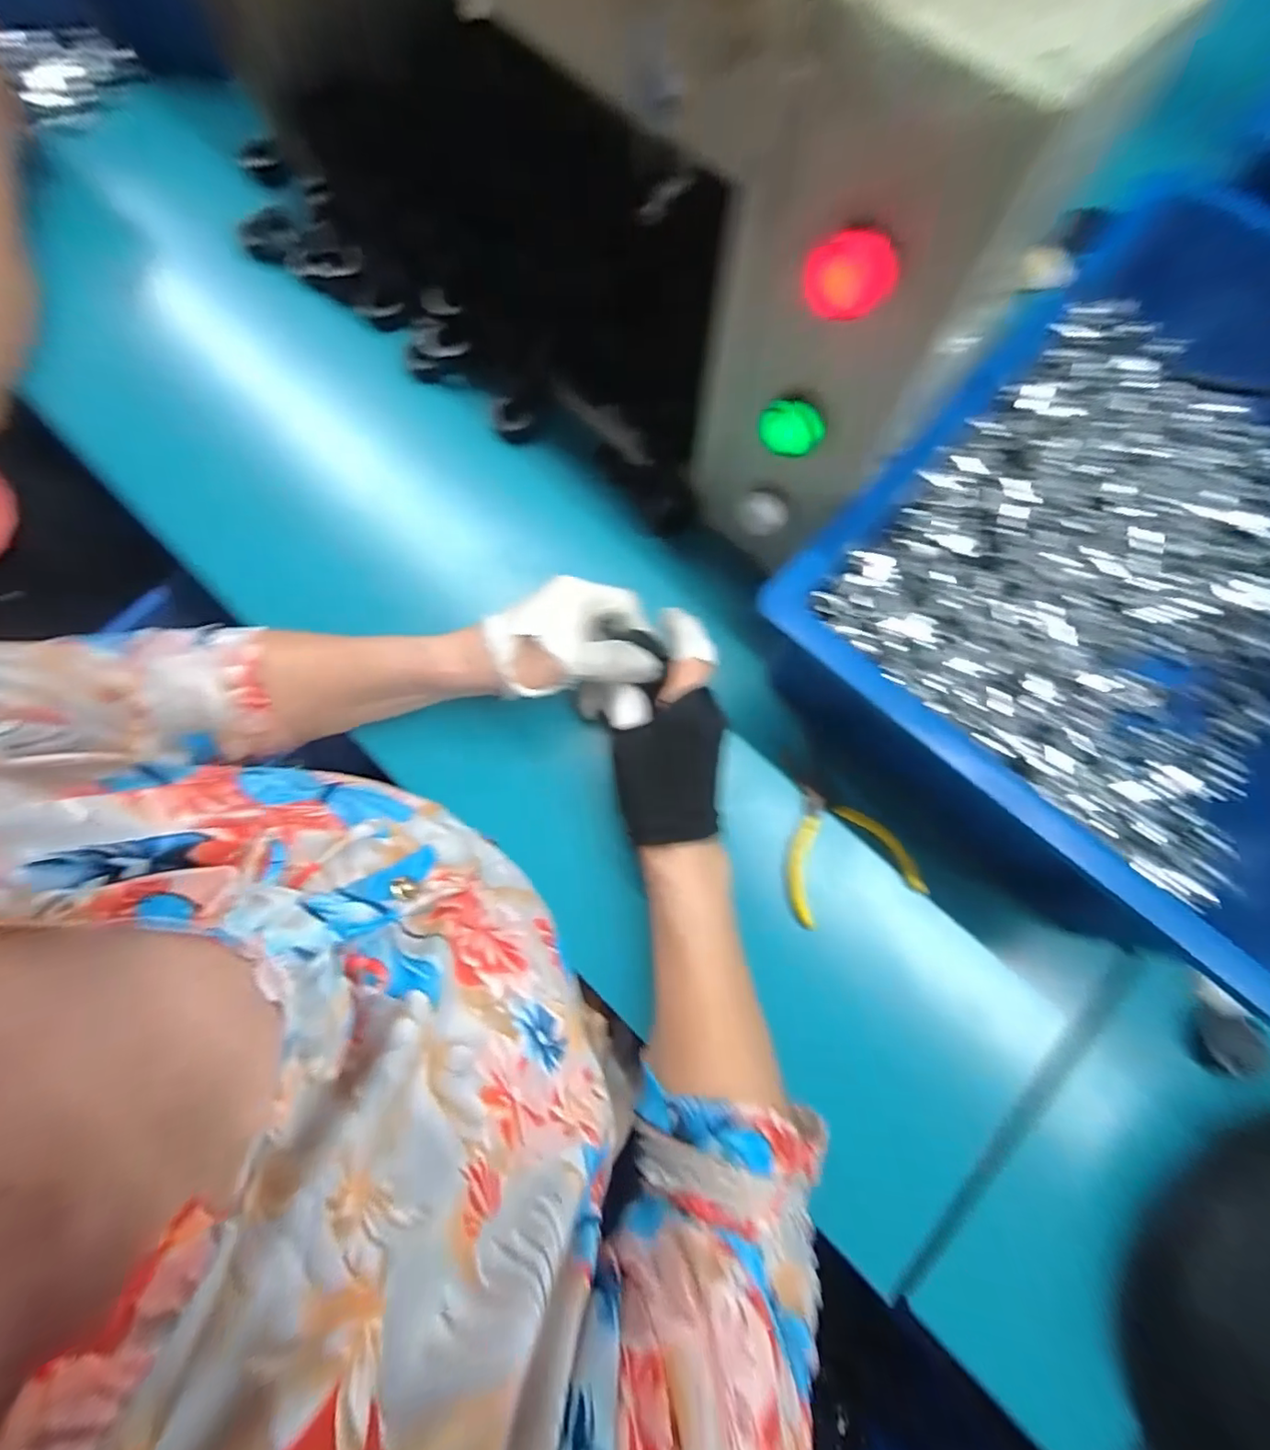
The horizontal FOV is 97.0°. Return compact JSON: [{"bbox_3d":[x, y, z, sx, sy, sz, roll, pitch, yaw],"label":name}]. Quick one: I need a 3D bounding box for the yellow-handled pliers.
[{"bbox_3d":[0.136,0.082,0.371,0.084,0.009,0.081,-17,79,-4],"label":"yellow-handled pliers"}]

